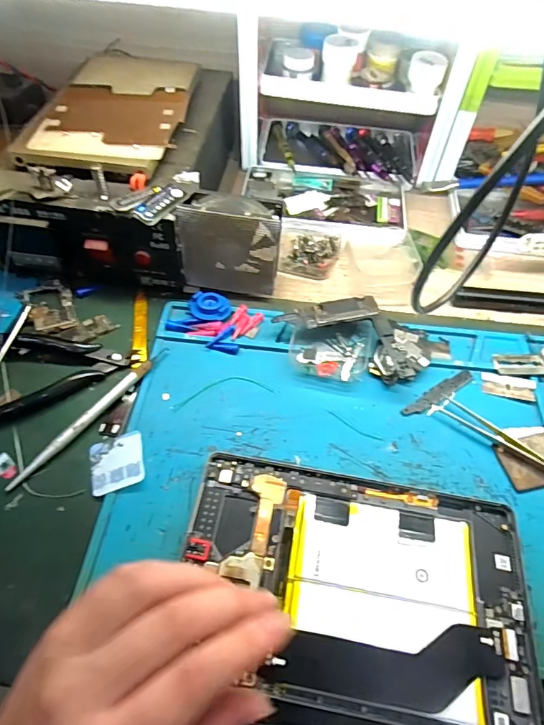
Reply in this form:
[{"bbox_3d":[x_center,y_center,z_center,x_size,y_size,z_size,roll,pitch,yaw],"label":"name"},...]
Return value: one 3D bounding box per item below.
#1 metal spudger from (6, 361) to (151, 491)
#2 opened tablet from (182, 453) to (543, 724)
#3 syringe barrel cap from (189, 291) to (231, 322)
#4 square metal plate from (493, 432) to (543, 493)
[{"bbox_3d":[-0.136,0.041,0.320,0.012,0.010,0.124,32,60,19],"label":"metal spudger"},{"bbox_3d":[0.048,0.130,0.265,0.201,0.009,0.125,9,57,5],"label":"opened tablet"},{"bbox_3d":[-0.053,-0.047,0.379,0.035,0.007,0.030,-6,56,-6],"label":"syringe barrel cap"},{"bbox_3d":[0.194,0.068,0.315,0.062,0.004,0.036,-10,57,-8],"label":"square metal plate"}]

